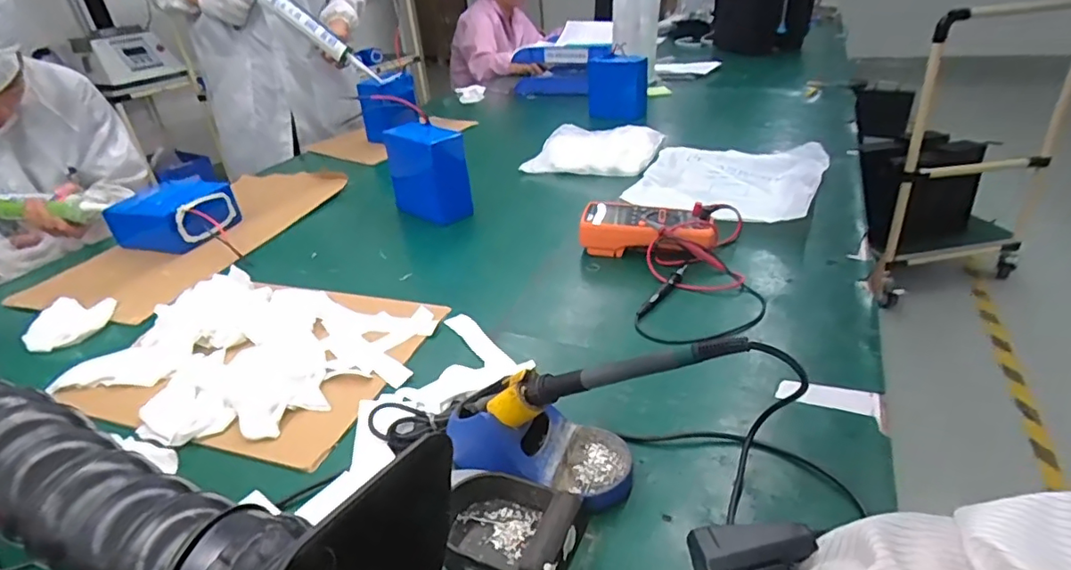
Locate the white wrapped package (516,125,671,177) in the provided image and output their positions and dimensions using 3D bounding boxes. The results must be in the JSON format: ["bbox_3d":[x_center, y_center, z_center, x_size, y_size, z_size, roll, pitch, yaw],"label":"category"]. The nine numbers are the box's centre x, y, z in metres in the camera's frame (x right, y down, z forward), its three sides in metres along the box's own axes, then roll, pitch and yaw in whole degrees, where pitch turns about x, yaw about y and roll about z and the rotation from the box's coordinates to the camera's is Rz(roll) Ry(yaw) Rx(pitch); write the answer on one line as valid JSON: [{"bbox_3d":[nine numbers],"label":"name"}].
[{"bbox_3d":[0.129,-0.282,1.167,0.254,0.050,0.222,9,34,23],"label":"white wrapped package"}]

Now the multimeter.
[{"bbox_3d":[0.160,-0.076,0.790,0.186,0.055,0.095,9,34,24],"label":"multimeter"}]

